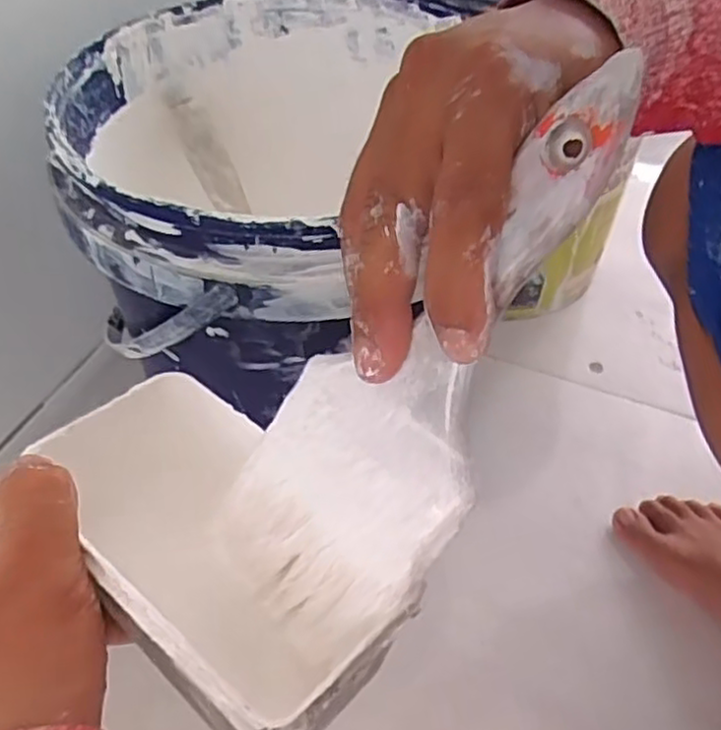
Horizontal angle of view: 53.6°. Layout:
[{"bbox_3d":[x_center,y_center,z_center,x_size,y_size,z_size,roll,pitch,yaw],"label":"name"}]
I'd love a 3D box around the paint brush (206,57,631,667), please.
[{"bbox_3d":[0.019,0.006,0.227,0.072,0.204,0.011,44,22,28],"label":"paint brush"}]

